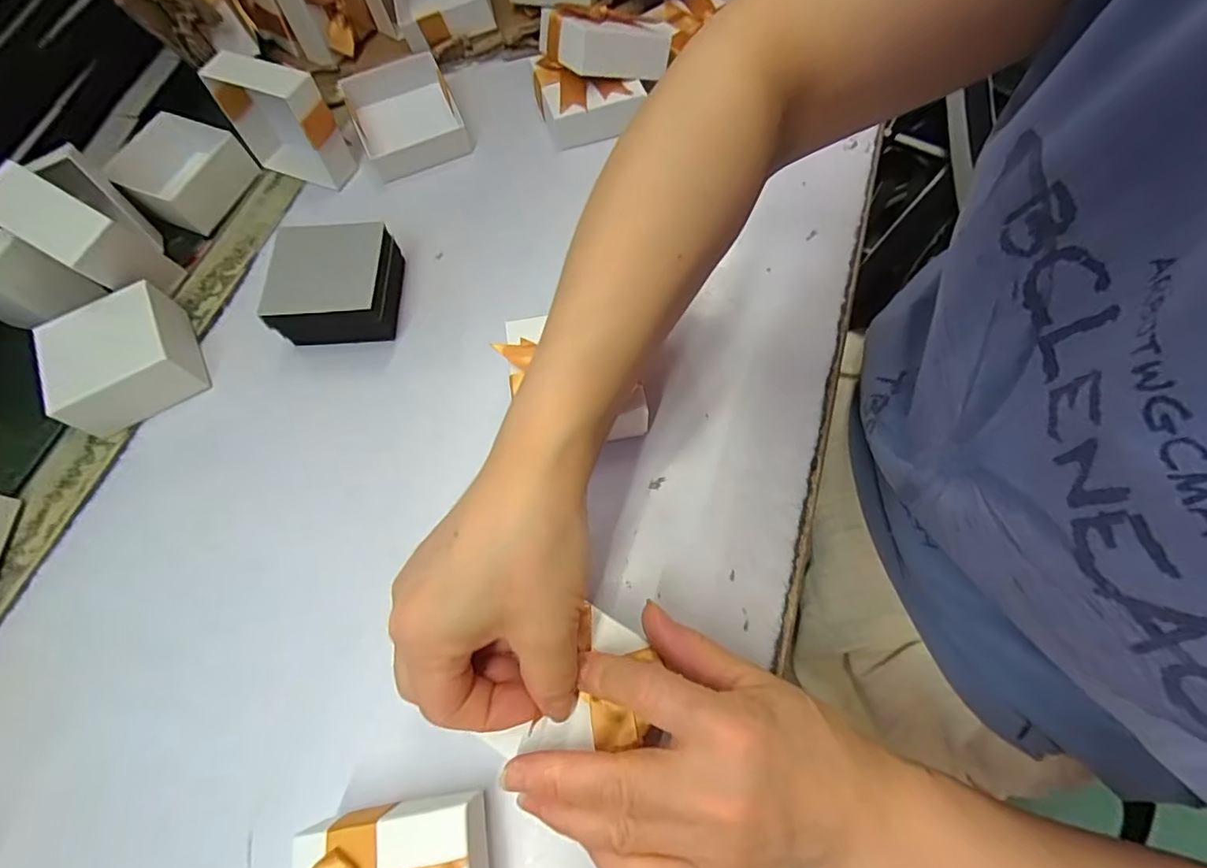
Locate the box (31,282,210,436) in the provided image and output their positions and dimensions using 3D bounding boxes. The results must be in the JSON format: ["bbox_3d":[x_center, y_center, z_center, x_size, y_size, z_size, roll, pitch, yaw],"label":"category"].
[{"bbox_3d":[-0.283,-0.048,0.323,0.068,0.036,0.076,-27,69,-10],"label":"box"}]

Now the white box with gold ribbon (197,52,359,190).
[{"bbox_3d":[-0.217,-0.212,0.369,0.075,0.074,0.029,19,69,10],"label":"white box with gold ribbon"}]

